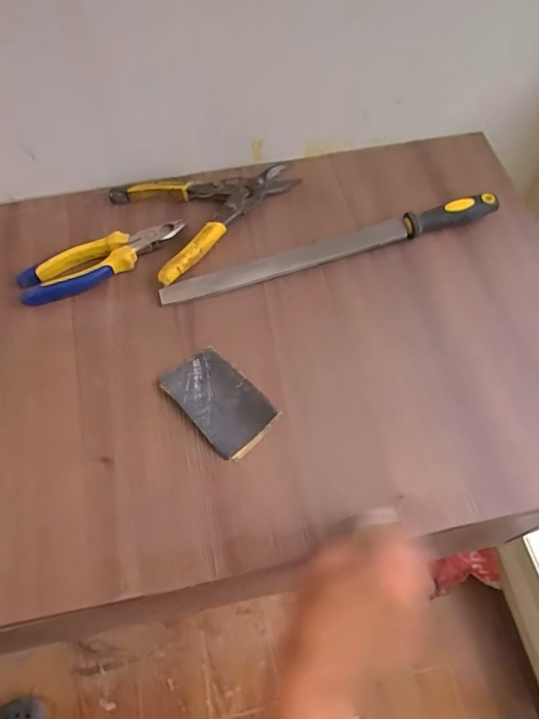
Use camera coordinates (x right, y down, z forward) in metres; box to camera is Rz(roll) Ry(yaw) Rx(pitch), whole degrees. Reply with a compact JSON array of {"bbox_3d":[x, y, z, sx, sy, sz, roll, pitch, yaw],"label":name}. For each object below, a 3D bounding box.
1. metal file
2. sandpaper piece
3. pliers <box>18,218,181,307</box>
[{"bbox_3d":[0.076,-0.131,0.602,0.413,0.018,0.026,-17,62,-7],"label":"metal file"},{"bbox_3d":[-0.051,0.040,0.519,0.070,0.014,0.116,-38,66,-18],"label":"sandpaper piece"},{"bbox_3d":[-0.195,-0.117,0.600,0.195,0.019,0.048,-22,62,-10],"label":"pliers"}]

